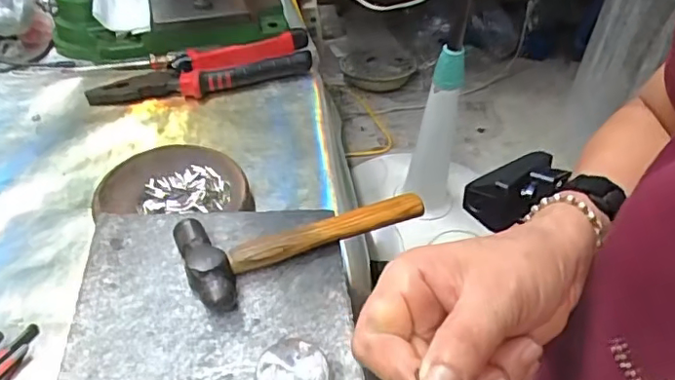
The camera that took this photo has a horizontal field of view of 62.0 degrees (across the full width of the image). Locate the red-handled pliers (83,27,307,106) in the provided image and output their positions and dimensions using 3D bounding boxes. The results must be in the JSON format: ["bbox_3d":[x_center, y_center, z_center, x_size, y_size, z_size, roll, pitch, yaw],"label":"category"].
[{"bbox_3d":[-0.133,-0.119,0.559,0.215,0.033,0.062,-9,44,-11],"label":"red-handled pliers"}]

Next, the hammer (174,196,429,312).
[{"bbox_3d":[-0.021,0.020,0.344,0.151,0.022,0.063,-23,49,-25],"label":"hammer"}]

